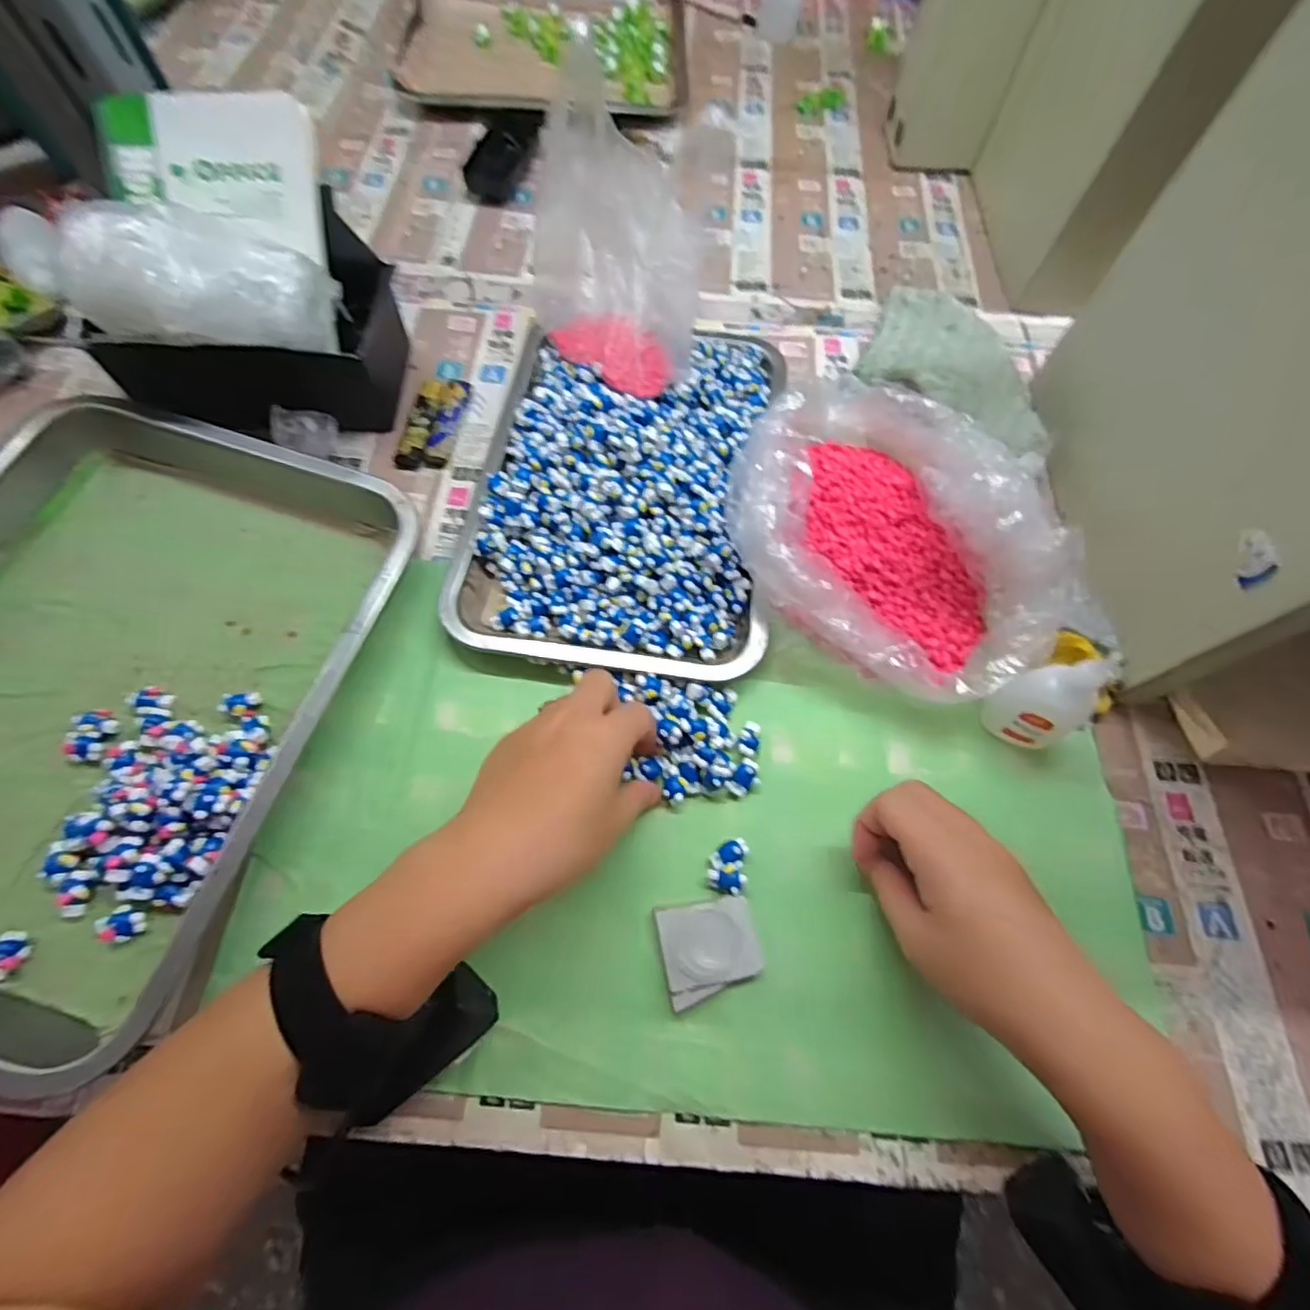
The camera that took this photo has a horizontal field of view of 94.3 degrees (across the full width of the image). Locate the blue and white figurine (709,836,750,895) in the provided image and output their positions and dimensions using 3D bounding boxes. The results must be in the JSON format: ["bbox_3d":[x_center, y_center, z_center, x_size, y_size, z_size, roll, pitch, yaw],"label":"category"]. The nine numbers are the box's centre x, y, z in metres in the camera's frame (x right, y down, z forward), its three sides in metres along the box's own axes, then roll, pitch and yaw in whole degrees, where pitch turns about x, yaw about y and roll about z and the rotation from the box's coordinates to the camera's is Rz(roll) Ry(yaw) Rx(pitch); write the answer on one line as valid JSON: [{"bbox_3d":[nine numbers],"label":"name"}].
[{"bbox_3d":[0.041,0.117,0.340,0.020,0.013,0.030,12,66,4],"label":"blue and white figurine"}]

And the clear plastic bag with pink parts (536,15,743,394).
[{"bbox_3d":[-0.027,-0.298,0.430,0.123,0.123,0.222,-6,66,-4],"label":"clear plastic bag with pink parts"}]

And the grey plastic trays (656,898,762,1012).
[{"bbox_3d":[0.029,0.154,0.321,0.050,0.010,0.046,-10,66,-6],"label":"grey plastic trays"}]

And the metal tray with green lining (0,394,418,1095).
[{"bbox_3d":[-0.325,0.023,0.344,0.278,0.046,0.356,15,66,5],"label":"metal tray with green lining"}]

